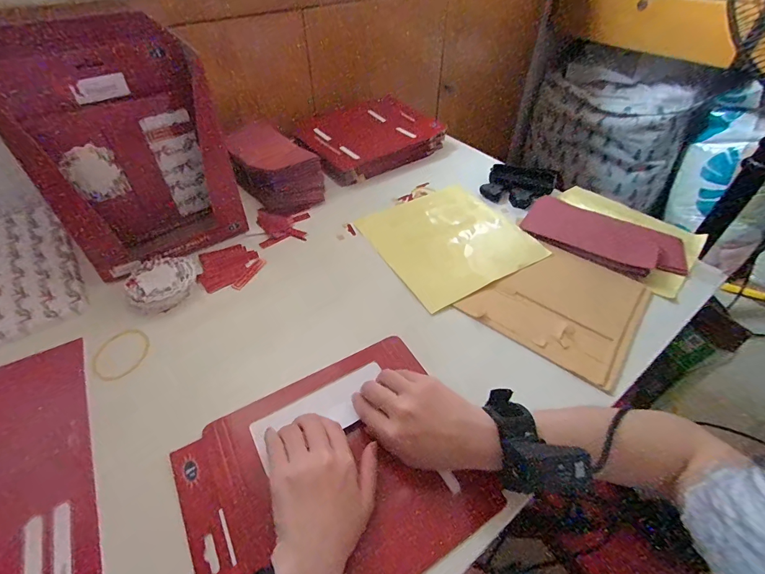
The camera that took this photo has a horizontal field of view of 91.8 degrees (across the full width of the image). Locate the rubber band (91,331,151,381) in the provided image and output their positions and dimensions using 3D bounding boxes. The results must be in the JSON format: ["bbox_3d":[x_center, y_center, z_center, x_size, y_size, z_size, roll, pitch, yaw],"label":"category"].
[{"bbox_3d":[-0.294,0.076,0.419,0.056,0.004,0.068,-4,47,-5],"label":"rubber band"}]

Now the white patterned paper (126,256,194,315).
[{"bbox_3d":[-0.280,-0.004,0.475,0.075,0.024,0.081,-23,52,-21],"label":"white patterned paper"}]

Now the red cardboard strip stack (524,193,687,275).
[{"bbox_3d":[0.338,-0.080,0.569,0.227,0.015,0.126,28,53,23],"label":"red cardboard strip stack"}]

